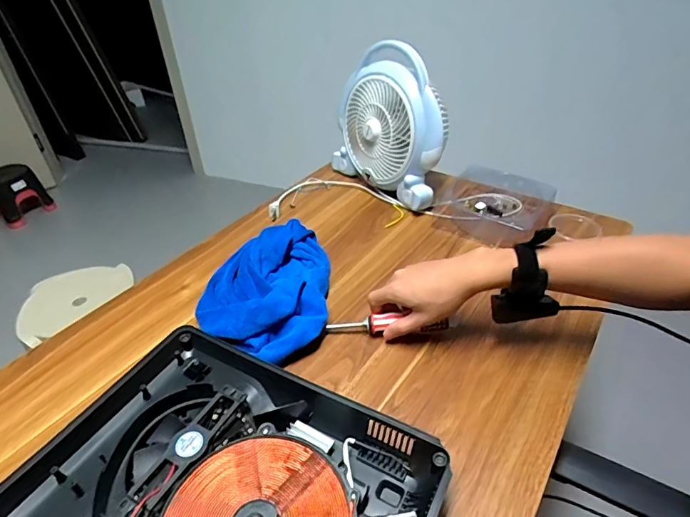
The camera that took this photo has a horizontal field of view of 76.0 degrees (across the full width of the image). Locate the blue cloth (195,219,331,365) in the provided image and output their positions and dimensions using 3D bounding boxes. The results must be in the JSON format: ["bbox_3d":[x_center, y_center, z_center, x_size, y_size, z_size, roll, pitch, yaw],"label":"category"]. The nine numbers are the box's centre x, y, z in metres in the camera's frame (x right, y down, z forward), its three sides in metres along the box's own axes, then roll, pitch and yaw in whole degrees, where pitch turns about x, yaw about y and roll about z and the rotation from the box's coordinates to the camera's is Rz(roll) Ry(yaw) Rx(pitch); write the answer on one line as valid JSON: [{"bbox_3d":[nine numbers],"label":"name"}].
[{"bbox_3d":[-0.112,0.036,0.616,0.174,0.063,0.254,-2,38,1],"label":"blue cloth"}]

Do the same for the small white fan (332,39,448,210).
[{"bbox_3d":[0.083,-0.248,0.812,0.104,0.226,0.264,-27,44,-29],"label":"small white fan"}]

